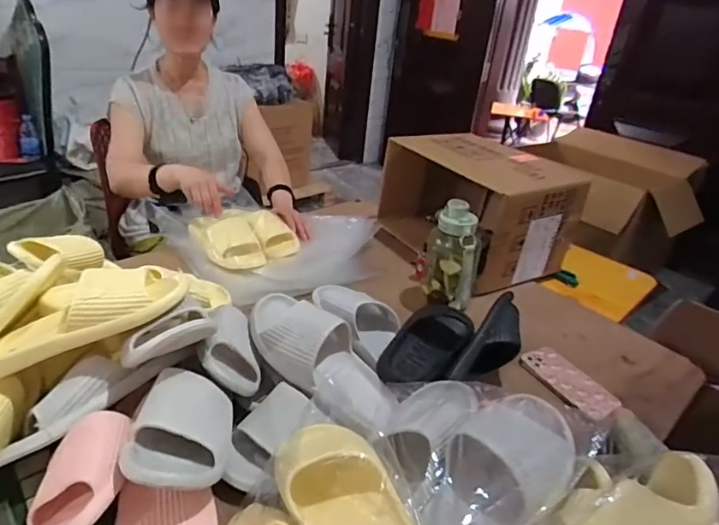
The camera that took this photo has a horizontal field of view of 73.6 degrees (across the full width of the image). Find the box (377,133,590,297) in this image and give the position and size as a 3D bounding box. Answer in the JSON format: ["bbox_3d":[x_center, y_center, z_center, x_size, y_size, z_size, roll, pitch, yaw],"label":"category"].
[{"bbox_3d":[0.268,-0.132,1.158,0.333,0.257,0.393,-4,30,-19],"label":"box"}]

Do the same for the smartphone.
[{"bbox_3d":[0.358,0.203,0.825,0.074,0.013,0.161,-28,45,-25],"label":"smartphone"}]

